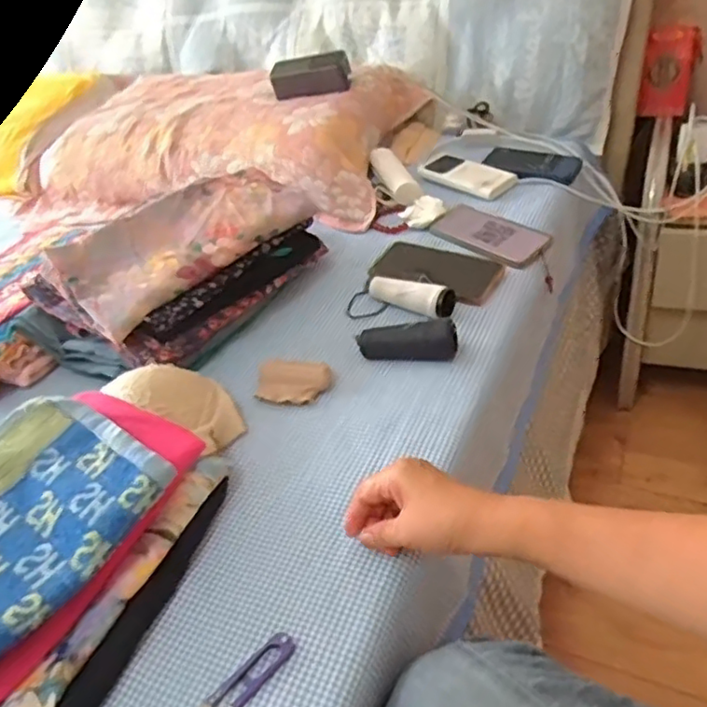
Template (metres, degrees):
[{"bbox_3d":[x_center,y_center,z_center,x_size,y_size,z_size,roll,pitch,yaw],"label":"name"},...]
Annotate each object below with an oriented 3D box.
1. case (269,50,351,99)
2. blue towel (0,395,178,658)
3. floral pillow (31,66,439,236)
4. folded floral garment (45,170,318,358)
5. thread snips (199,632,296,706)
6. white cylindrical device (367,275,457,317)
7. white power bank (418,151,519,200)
[{"bbox_3d":[-0.074,-0.460,1.031,0.134,0.048,0.060,-4,39,10],"label":"case"},{"bbox_3d":[-0.272,0.132,0.494,0.173,0.056,0.206,19,48,33],"label":"blue towel"},{"bbox_3d":[-0.204,-0.389,1.107,0.641,0.130,0.450,17,44,29],"label":"floral pillow"},{"bbox_3d":[-0.204,-0.137,0.754,0.148,0.061,0.300,23,50,36],"label":"folded floral garment"},{"bbox_3d":[-0.084,0.237,0.439,0.021,0.012,0.100,27,49,37],"label":"thread snips"},{"bbox_3d":[0.066,-0.071,0.752,0.111,0.031,0.032,16,43,28],"label":"white cylindrical device"},{"bbox_3d":[0.172,-0.278,0.964,0.077,0.019,0.163,-33,43,-24],"label":"white power bank"}]

